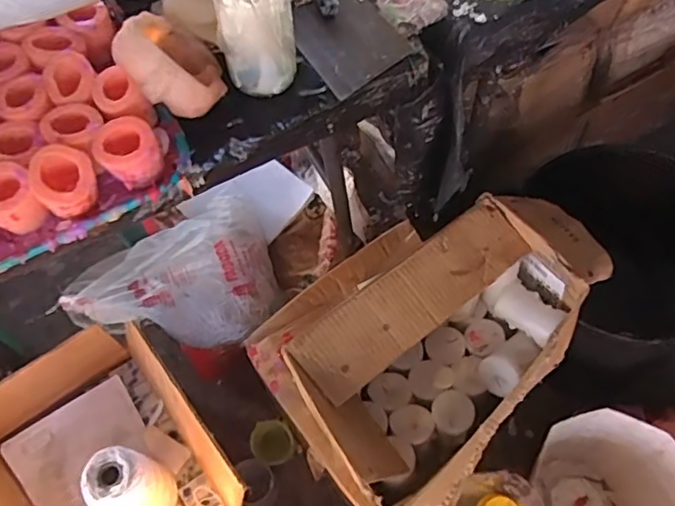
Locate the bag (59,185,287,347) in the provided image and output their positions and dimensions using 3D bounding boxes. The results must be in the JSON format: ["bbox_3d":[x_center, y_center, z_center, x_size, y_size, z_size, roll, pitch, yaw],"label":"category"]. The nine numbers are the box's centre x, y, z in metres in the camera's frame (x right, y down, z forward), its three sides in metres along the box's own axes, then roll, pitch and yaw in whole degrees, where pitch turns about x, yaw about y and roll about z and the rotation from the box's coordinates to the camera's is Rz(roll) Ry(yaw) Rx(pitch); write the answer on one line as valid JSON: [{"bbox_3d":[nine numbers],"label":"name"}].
[{"bbox_3d":[-0.261,0.034,0.948,0.324,0.176,0.230,-31,63,-12],"label":"bag"}]

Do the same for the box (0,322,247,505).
[{"bbox_3d":[-0.333,0.315,0.846,0.285,0.182,0.356,-37,64,-15],"label":"box"}]

